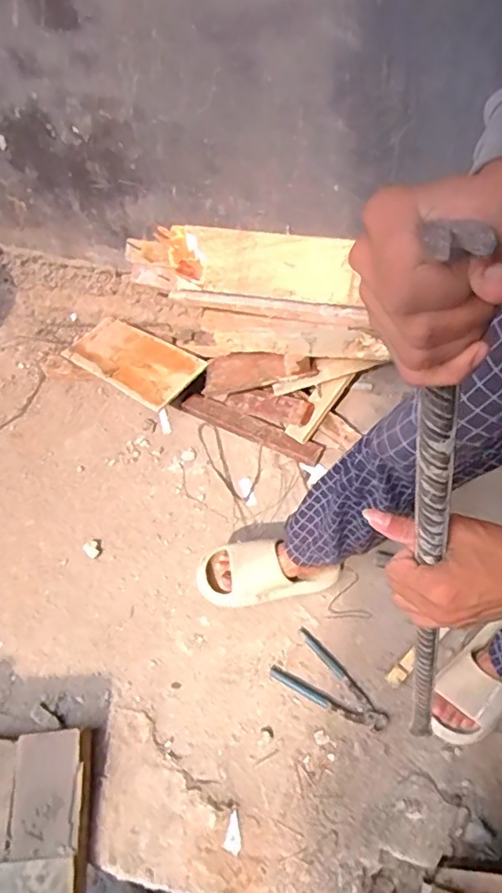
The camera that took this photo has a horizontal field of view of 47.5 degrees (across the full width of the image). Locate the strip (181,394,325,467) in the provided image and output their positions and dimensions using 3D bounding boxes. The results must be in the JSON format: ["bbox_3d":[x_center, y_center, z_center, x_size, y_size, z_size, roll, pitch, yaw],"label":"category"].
[{"bbox_3d":[-0.003,-0.051,1.420,0.386,0.047,0.056,24,58,19],"label":"strip"}]

